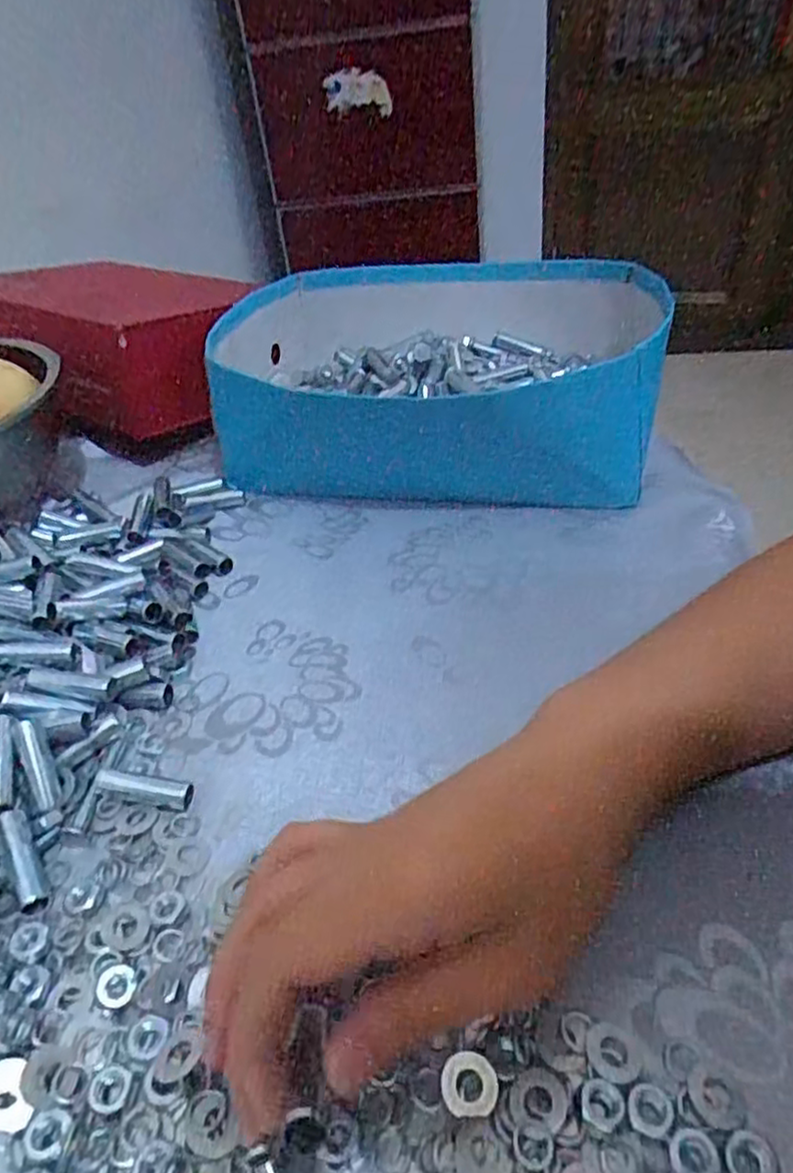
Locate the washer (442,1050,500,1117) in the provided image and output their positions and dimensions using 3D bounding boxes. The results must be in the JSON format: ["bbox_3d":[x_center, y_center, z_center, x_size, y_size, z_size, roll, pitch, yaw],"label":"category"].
[{"bbox_3d":[0.022,0.147,0.209,0.016,0.004,0.016,0,62,12],"label":"washer"}]

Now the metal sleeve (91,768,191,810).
[{"bbox_3d":[-0.106,0.085,0.297,0.040,0.007,0.010,11,40,0],"label":"metal sleeve"}]

